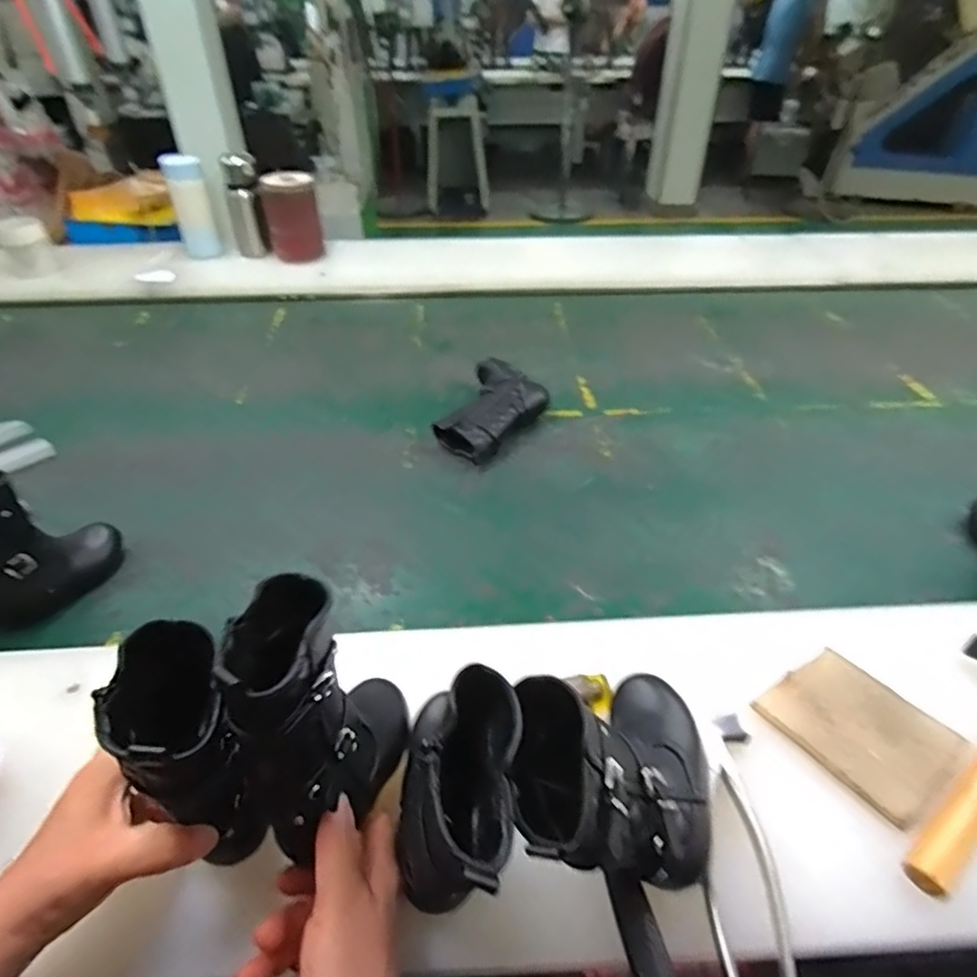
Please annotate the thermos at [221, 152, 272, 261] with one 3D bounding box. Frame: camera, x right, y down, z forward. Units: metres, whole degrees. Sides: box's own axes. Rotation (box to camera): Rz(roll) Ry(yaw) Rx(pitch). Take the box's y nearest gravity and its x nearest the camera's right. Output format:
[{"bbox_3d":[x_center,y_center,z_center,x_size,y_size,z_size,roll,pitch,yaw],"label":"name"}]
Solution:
[{"bbox_3d":[-0.497,-0.573,1.223,0.069,0.193,0.056,-13,42,-16],"label":"thermos"}]

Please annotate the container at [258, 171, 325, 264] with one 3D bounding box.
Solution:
[{"bbox_3d":[-0.410,-0.571,1.249,0.109,0.162,0.110,-10,41,-12],"label":"container"}]

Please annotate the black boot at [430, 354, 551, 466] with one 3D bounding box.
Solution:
[{"bbox_3d":[0.003,-0.107,0.836,0.119,0.056,0.183,19,43,21],"label":"black boot"}]

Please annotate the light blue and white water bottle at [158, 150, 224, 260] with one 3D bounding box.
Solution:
[{"bbox_3d":[-0.604,-0.574,1.218,0.072,0.179,0.071,-16,43,-19],"label":"light blue and white water bottle"}]

